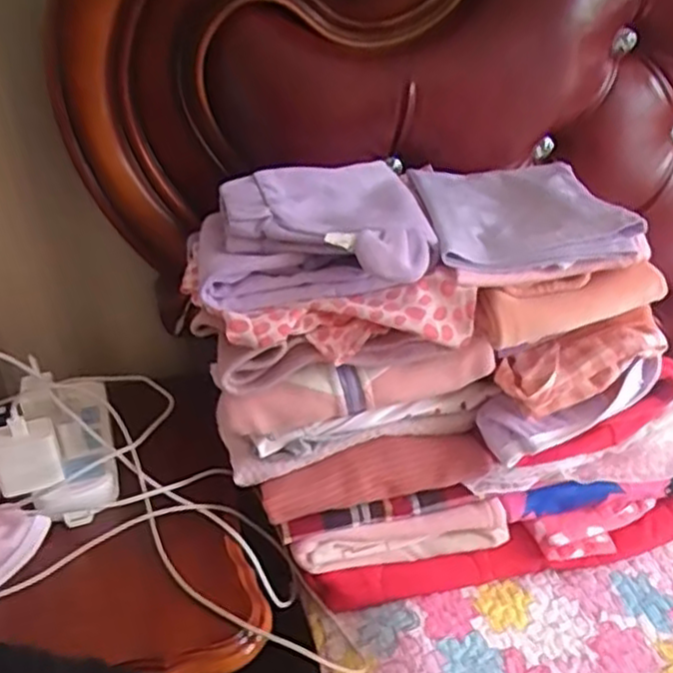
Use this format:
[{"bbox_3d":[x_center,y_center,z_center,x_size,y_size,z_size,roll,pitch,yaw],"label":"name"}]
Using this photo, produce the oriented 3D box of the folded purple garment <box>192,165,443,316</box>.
[{"bbox_3d":[-0.021,-0.085,0.601,0.186,0.067,0.186,-7,31,-8],"label":"folded purple garment"}]

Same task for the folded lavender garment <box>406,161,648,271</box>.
[{"bbox_3d":[0.152,-0.116,0.633,0.155,0.027,0.200,-5,31,-3],"label":"folded lavender garment"}]

